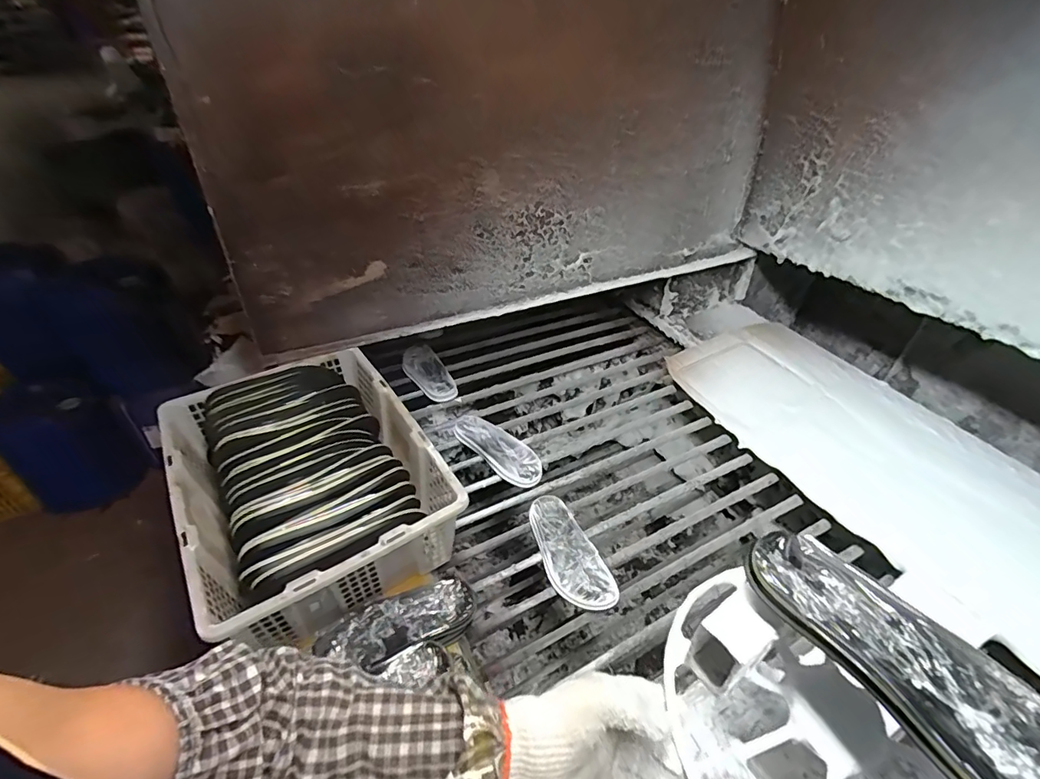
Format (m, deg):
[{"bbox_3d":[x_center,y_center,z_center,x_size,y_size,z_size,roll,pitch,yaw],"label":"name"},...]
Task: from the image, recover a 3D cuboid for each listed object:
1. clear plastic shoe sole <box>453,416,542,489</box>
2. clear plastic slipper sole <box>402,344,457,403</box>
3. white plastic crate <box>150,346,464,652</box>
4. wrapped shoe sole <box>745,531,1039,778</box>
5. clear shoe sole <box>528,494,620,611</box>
[{"bbox_3d":[-0.045,0.124,1.028,0.096,0.024,0.227,-27,50,-31],"label":"clear plastic shoe sole"},{"bbox_3d":[-0.240,-0.047,1.219,0.097,0.031,0.219,-15,44,-25],"label":"clear plastic slipper sole"},{"bbox_3d":[-0.346,0.132,0.788,0.346,0.167,0.475,-23,47,-27],"label":"white plastic crate"},{"bbox_3d":[0.274,0.188,0.334,0.092,0.019,0.225,-24,48,-28],"label":"wrapped shoe sole"},{"bbox_3d":[0.080,0.281,0.843,0.091,0.012,0.231,-20,41,-14],"label":"clear shoe sole"}]

